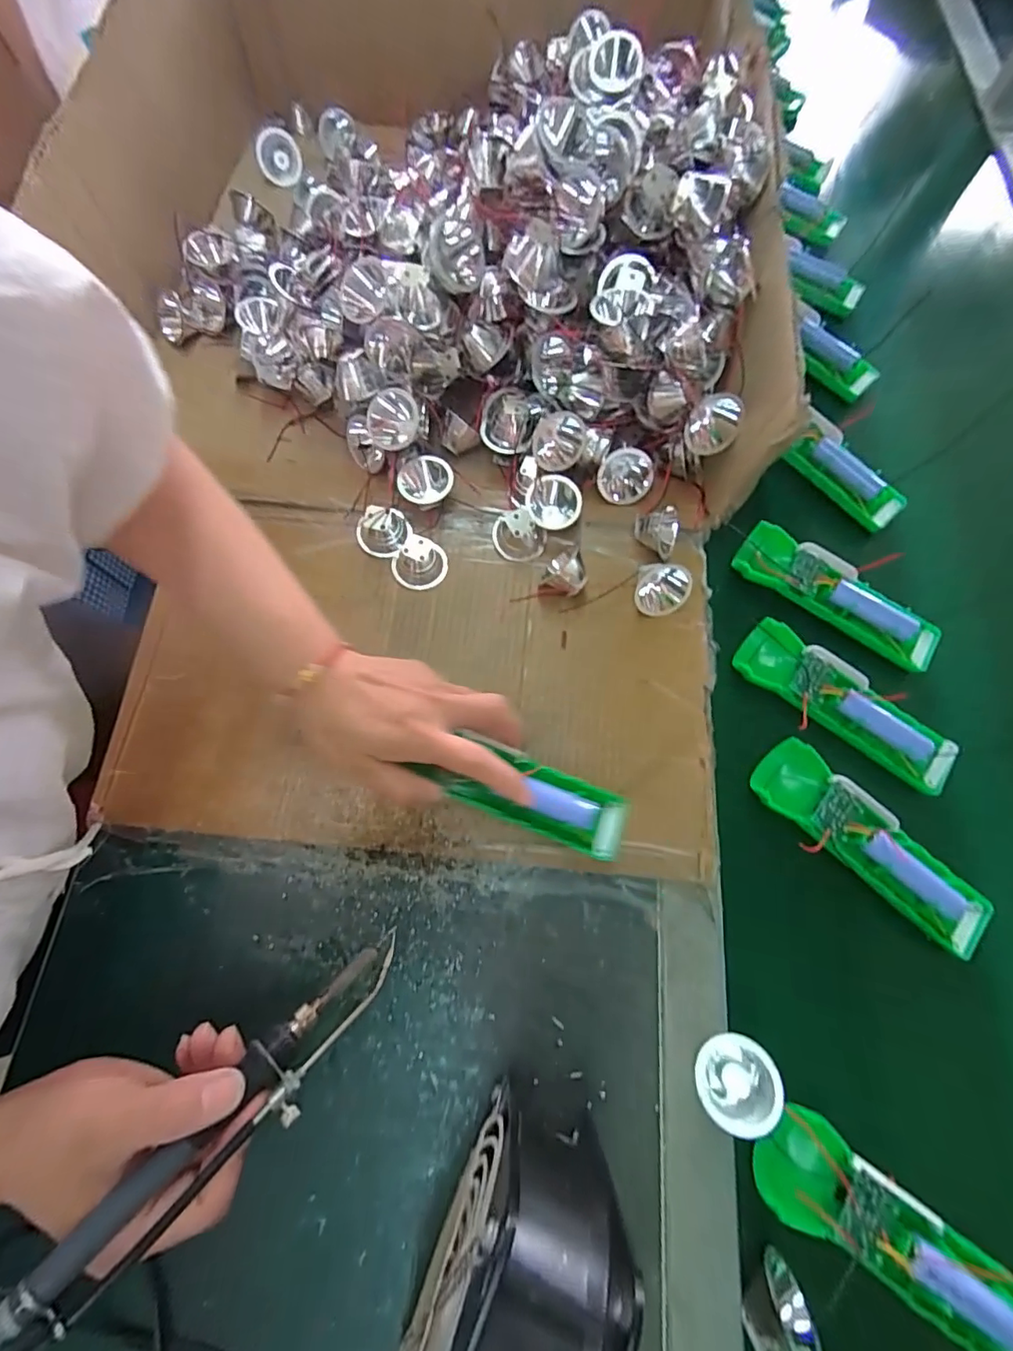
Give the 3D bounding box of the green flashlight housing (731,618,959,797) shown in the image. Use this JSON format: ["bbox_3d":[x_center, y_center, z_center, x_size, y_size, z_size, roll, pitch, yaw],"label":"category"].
[{"bbox_3d":[0.246,0.018,0.377,0.155,0.028,0.050,36,74,12],"label":"green flashlight housing"}]

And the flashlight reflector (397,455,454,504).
[{"bbox_3d":[-0.069,-0.165,0.436,0.044,0.021,0.037,-5,98,-12],"label":"flashlight reflector"}]

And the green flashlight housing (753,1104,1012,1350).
[{"bbox_3d":[0.208,0.295,0.269,0.148,0.026,0.051,31,73,10],"label":"green flashlight housing"}]

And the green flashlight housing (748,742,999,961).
[{"bbox_3d":[0.239,0.110,0.345,0.153,0.025,0.050,43,75,14],"label":"green flashlight housing"}]

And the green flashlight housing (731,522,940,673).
[{"bbox_3d":[0.261,-0.067,0.409,0.158,0.020,0.049,35,74,12],"label":"green flashlight housing"}]

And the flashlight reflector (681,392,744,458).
[{"bbox_3d":[0.159,-0.192,0.399,0.037,0.045,0.028,31,73,10],"label":"flashlight reflector"}]

